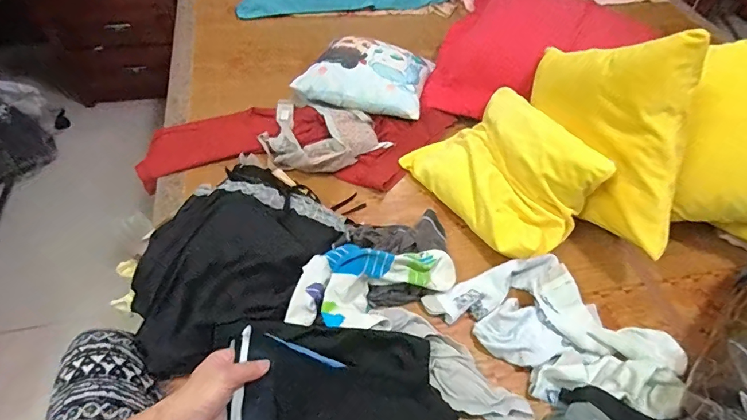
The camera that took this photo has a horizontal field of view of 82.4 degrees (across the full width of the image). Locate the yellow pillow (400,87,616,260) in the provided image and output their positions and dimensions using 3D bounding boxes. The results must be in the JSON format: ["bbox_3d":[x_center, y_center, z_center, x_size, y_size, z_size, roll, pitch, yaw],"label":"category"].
[{"bbox_3d":[0.248,-0.091,0.836,0.238,0.164,0.349,-19,54,-18],"label":"yellow pillow"}]

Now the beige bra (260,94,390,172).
[{"bbox_3d":[-0.126,-0.165,0.966,0.277,0.048,0.226,28,54,19],"label":"beige bra"}]

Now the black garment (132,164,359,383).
[{"bbox_3d":[-0.243,0.077,0.700,0.265,0.061,0.367,25,53,17],"label":"black garment"}]

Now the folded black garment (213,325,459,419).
[{"bbox_3d":[-0.046,0.242,0.541,0.305,0.053,0.217,23,33,-13],"label":"folded black garment"}]

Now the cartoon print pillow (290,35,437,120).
[{"bbox_3d":[-0.009,-0.355,1.071,0.299,0.075,0.266,14,51,8],"label":"cartoon print pillow"}]

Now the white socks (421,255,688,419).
[{"bbox_3d":[0.306,0.196,0.707,0.373,0.039,0.226,37,58,25],"label":"white socks"}]

